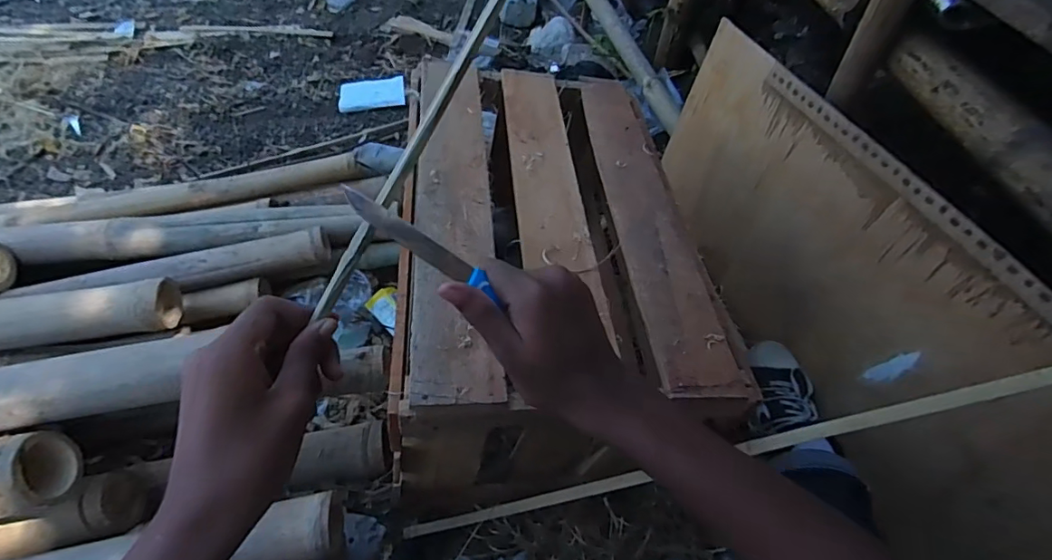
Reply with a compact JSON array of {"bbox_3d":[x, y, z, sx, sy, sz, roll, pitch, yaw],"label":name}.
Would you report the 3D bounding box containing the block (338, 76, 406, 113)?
[{"bbox_3d":[-0.433,-0.522,1.427,0.179,0.020,0.125,-8,55,-7],"label":"block"}]

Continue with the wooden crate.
[{"bbox_3d":[0.018,-0.030,0.757,0.377,0.349,0.591,-4,55,-4],"label":"wooden crate"}]

